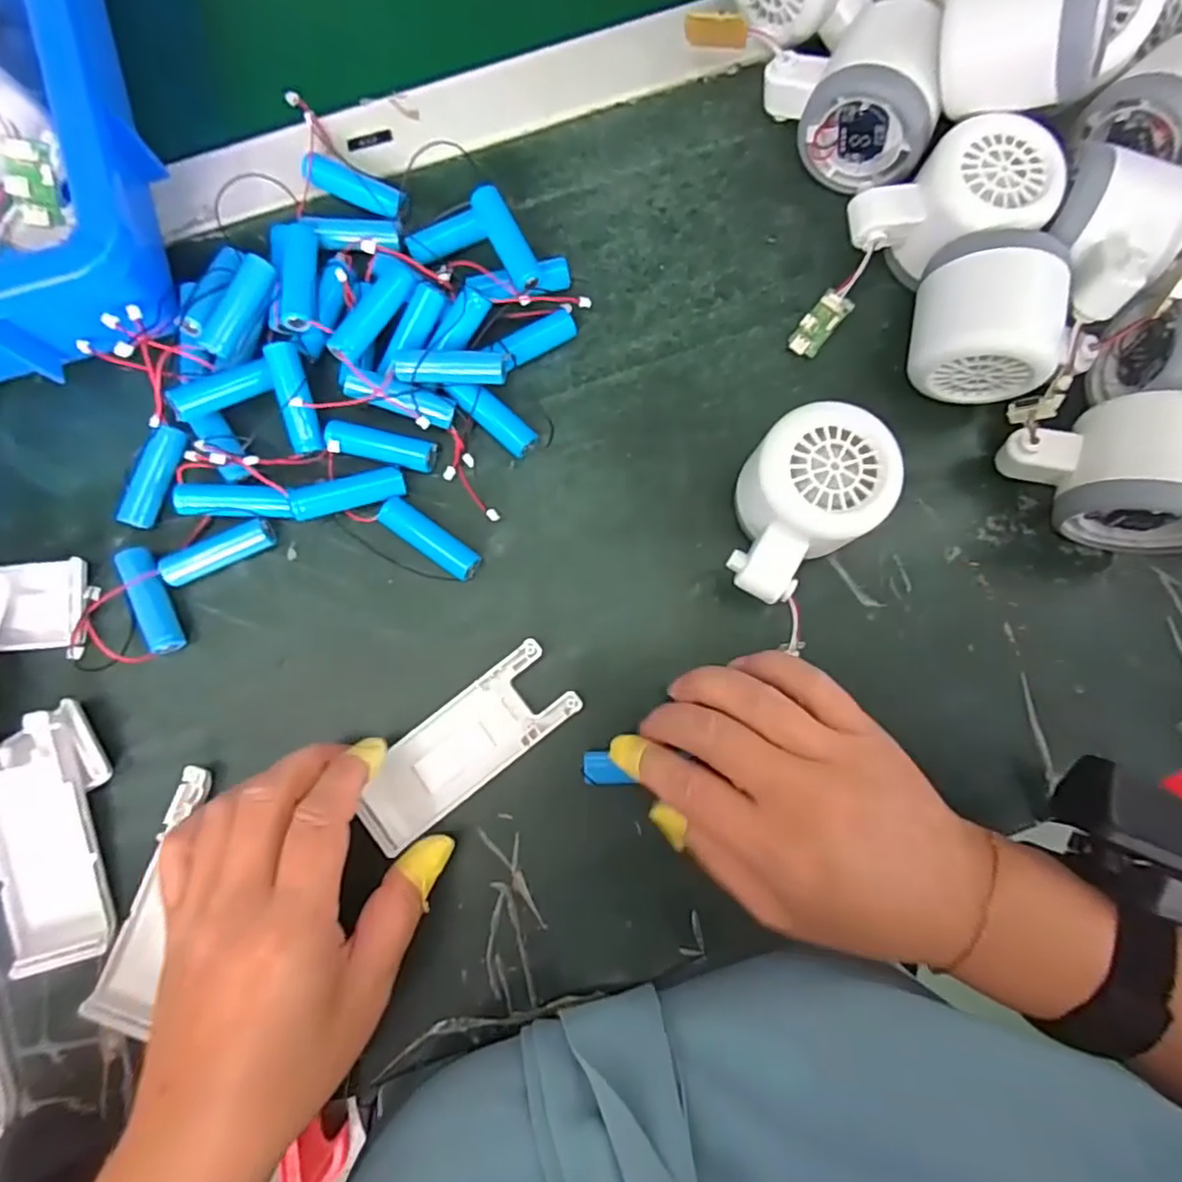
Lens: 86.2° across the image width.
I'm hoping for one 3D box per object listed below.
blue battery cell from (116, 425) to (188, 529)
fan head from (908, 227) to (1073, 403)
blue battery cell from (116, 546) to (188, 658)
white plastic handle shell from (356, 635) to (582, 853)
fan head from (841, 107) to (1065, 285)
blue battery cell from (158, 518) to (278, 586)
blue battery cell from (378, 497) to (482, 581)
[{"bbox_3d":[-0.203,-0.053,0.295,0.013,0.015,0.048,22,84,1],"label":"blue battery cell"},{"bbox_3d":[0.179,-0.125,0.287,0.056,0.055,0.066,7,84,0],"label":"fan head"},{"bbox_3d":[-0.200,0.004,0.289,0.013,0.017,0.050,-23,85,-4],"label":"blue battery cell"},{"bbox_3d":[-0.057,0.070,0.285,0.105,0.012,0.041,-41,86,-4],"label":"white plastic handle shell"},{"bbox_3d":[0.163,-0.176,0.296,0.080,0.053,0.049,-16,84,-3],"label":"fan head"},{"bbox_3d":[-0.173,-0.018,0.295,0.050,0.012,0.014,-24,85,-4],"label":"blue battery cell"},{"bbox_3d":[-0.075,-0.024,0.297,0.050,0.013,0.014,36,84,3],"label":"blue battery cell"}]

